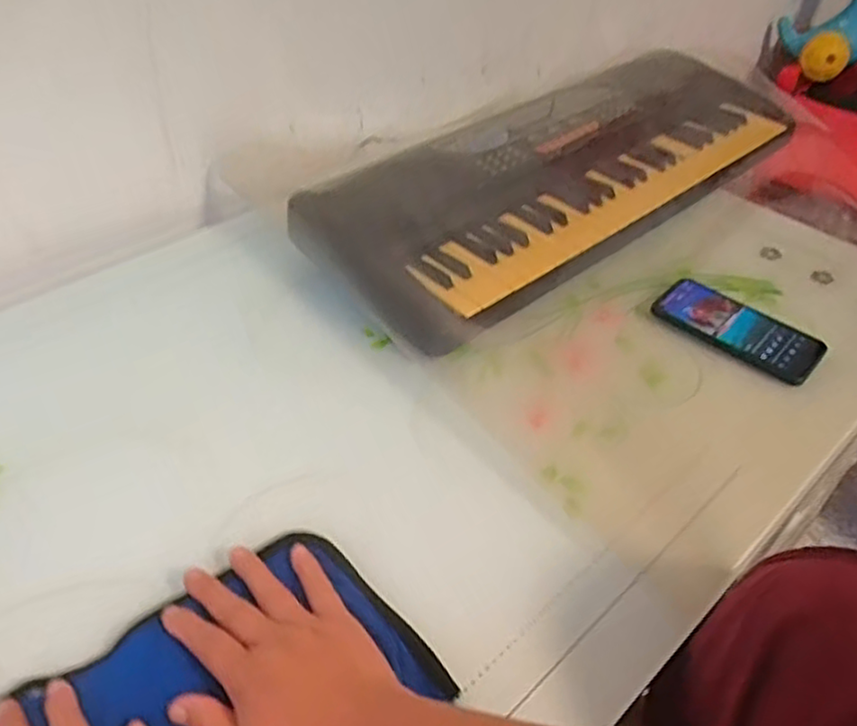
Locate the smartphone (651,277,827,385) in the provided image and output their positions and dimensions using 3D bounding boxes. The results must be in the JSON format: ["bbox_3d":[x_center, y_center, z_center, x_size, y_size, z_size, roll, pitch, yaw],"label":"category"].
[{"bbox_3d":[0.323,-0.039,0.740,0.164,0.013,0.081,36,55,28],"label":"smartphone"}]

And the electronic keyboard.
[{"bbox_3d":[0.196,-0.252,0.910,0.733,0.091,0.250,-31,54,-30],"label":"electronic keyboard"}]

